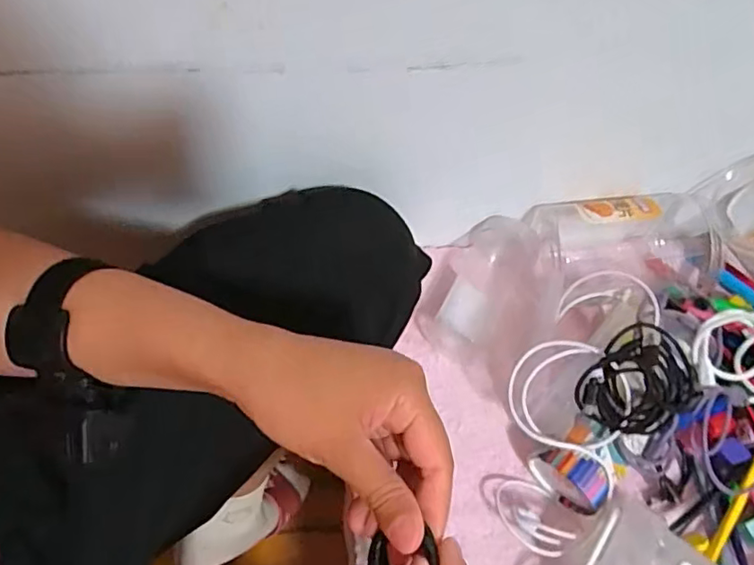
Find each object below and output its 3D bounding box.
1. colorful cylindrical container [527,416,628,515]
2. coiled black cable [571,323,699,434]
[{"bbox_3d":[0.165,0.149,0.470,0.059,0.064,0.050,40,67,17],"label":"colorful cylindrical container"},{"bbox_3d":[0.212,0.075,0.450,0.120,0.037,0.083,-29,92,-25],"label":"coiled black cable"}]

